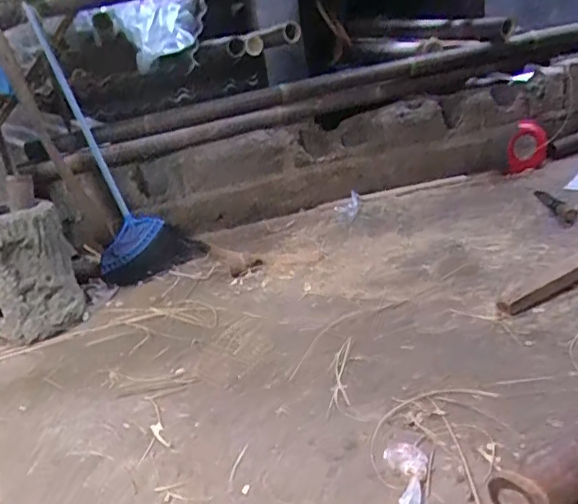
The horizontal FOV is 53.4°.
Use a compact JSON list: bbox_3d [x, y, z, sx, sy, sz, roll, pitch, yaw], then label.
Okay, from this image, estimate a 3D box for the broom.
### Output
[{"bbox_3d":[-0.597,-0.325,1.758,0.223,0.878,0.249,-16,14,44],"label":"broom"}]

